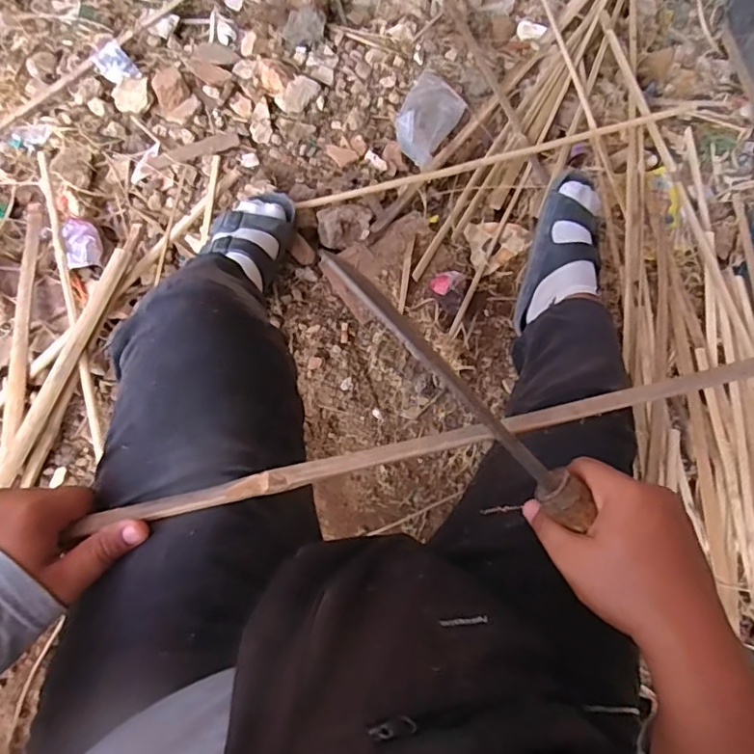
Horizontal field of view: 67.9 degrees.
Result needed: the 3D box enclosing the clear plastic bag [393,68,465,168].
[{"bbox_3d":[0.091,-0.496,1.036,0.113,0.057,0.229,25,70,9],"label":"clear plastic bag"}]

